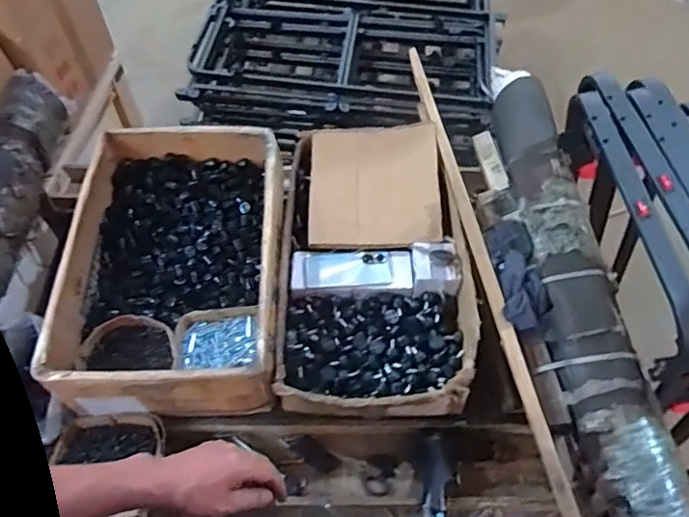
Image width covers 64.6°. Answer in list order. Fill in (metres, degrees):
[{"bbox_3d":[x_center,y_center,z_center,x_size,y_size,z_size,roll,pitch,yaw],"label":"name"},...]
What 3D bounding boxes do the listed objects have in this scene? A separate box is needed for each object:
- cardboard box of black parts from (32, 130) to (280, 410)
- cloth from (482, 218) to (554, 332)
[{"bbox_3d":[-0.298,-0.002,1.000,0.356,0.137,0.520,-2,57,-1],"label":"cardboard box of black parts"},{"bbox_3d":[0.290,0.018,0.919,0.086,0.047,0.227,2,57,2],"label":"cloth"}]

